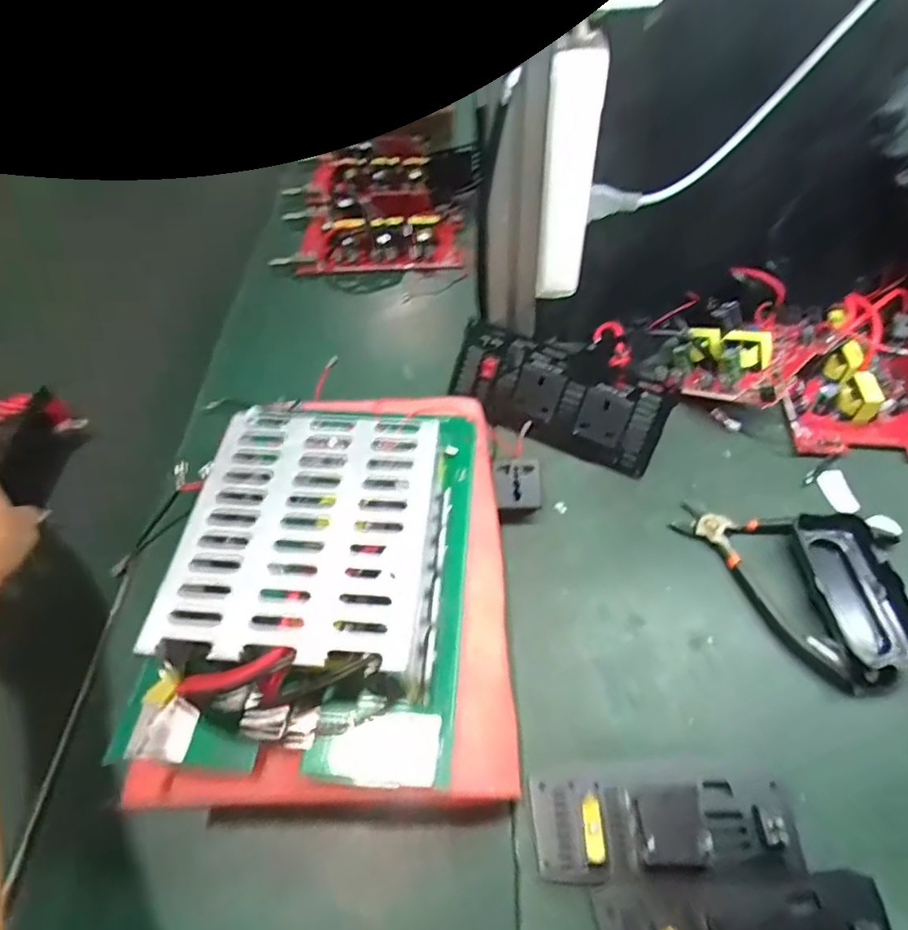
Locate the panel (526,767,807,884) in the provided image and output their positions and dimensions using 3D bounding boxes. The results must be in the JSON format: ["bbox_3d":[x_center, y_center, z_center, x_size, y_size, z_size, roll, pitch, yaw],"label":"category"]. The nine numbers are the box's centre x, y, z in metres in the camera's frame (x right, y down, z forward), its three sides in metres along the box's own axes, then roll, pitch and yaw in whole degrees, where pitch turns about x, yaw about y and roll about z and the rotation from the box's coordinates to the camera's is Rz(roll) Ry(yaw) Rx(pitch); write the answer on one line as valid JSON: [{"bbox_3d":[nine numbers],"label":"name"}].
[{"bbox_3d":[0.116,0.194,0.309,0.140,0.028,0.051,-3,52,2],"label":"panel"}]

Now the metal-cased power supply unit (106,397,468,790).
[{"bbox_3d":[-0.082,0.050,0.347,0.181,0.063,0.242,2,52,6],"label":"metal-cased power supply unit"}]

